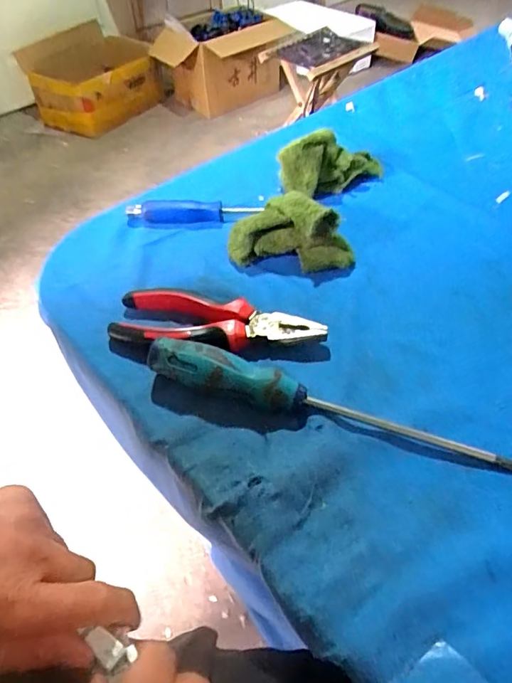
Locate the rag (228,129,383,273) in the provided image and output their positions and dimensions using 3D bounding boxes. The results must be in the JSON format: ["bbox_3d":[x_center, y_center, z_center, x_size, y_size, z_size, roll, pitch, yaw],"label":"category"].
[{"bbox_3d":[0.049,-0.137,0.456,0.108,0.049,0.178,12,50,14],"label":"rag"}]

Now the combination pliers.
[{"bbox_3d":[-0.030,-0.010,0.368,0.157,0.019,0.049,10,50,12],"label":"combination pliers"}]

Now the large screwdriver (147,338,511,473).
[{"bbox_3d":[0.045,0.043,0.311,0.244,0.032,0.027,15,51,16],"label":"large screwdriver"}]

